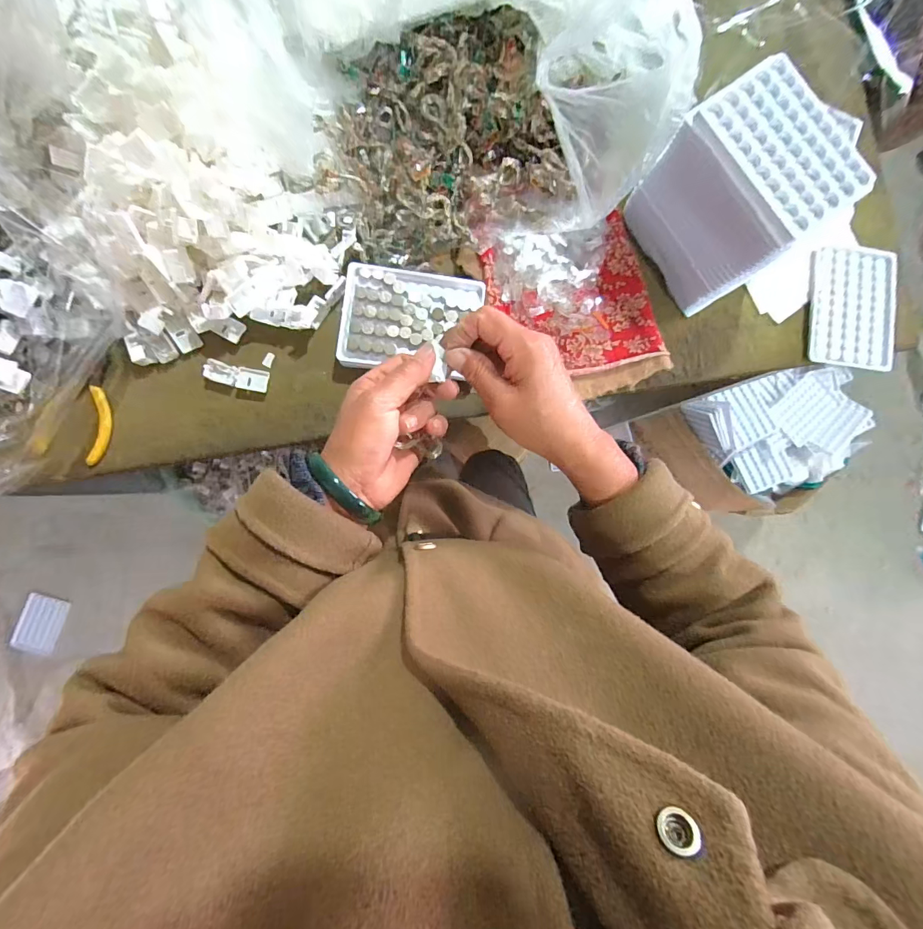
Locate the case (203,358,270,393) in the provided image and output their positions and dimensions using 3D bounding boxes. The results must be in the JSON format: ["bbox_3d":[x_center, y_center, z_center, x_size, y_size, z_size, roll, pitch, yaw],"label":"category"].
[{"bbox_3d":[-0.209,-0.082,0.396,0.054,0.011,0.021,10,87,-5],"label":"case"}]

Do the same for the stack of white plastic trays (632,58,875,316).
[{"bbox_3d":[0.238,-0.234,0.381,0.084,0.136,0.128,-34,91,-6],"label":"stack of white plastic trays"}]

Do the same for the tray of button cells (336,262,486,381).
[{"bbox_3d":[-0.048,-0.136,0.404,0.126,0.024,0.097,6,87,-5],"label":"tray of button cells"}]

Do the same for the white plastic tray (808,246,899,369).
[{"bbox_3d":[0.419,-0.169,0.455,0.091,0.013,0.126,4,87,-5],"label":"white plastic tray"}]

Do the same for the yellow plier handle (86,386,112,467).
[{"bbox_3d":[-0.324,-0.035,0.382,0.013,0.012,0.069,2,87,-5],"label":"yellow plier handle"}]

